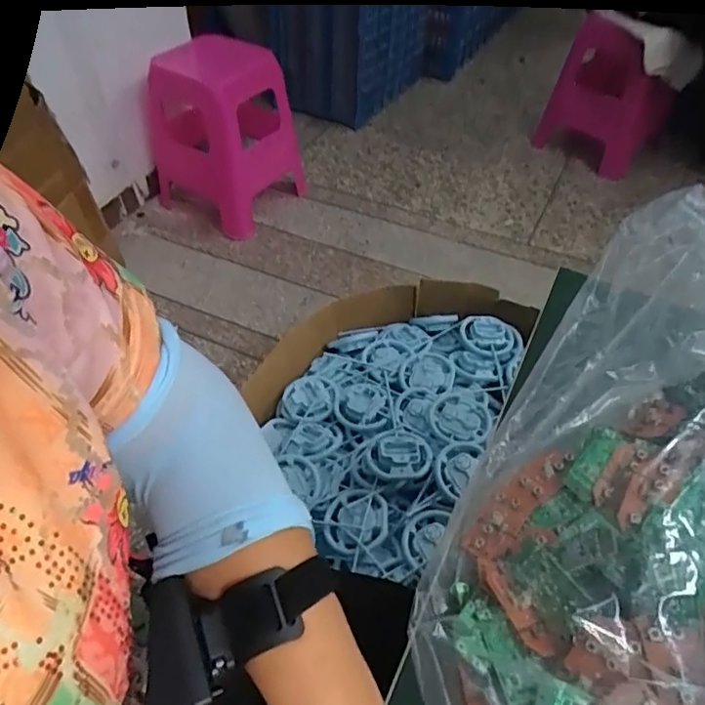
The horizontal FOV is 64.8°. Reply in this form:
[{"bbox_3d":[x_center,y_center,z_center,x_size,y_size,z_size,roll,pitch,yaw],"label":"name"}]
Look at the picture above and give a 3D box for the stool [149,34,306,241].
[{"bbox_3d":[-0.382,-0.651,1.630,0.318,0.454,0.328,31,56,24],"label":"stool"}]

